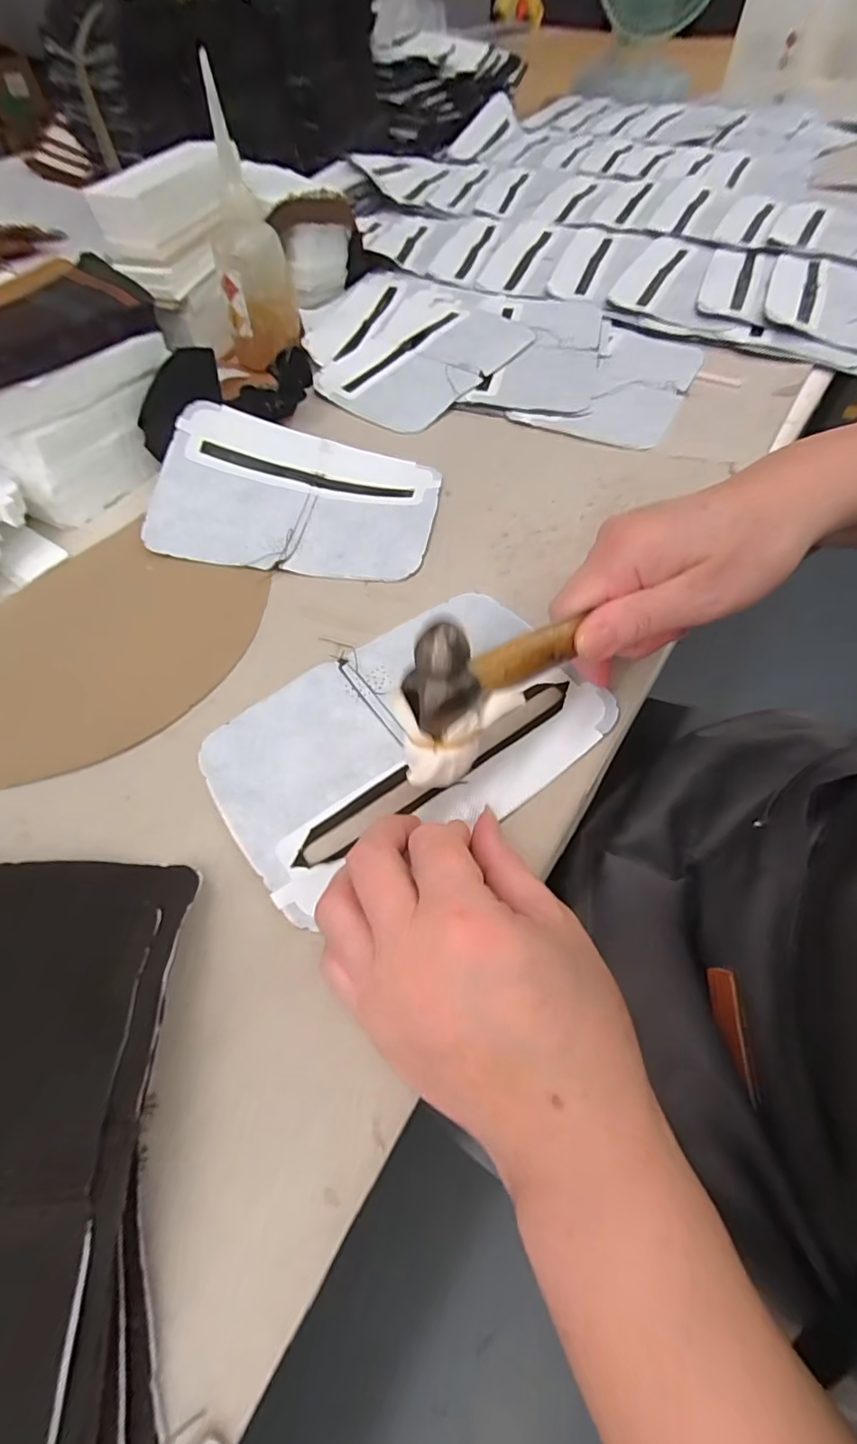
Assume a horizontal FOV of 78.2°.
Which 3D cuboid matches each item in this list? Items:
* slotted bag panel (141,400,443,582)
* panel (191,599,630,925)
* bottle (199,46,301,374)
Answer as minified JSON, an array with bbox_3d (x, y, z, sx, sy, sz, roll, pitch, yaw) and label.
[{"bbox_3d":[-0.091,-0.164,0.371,0.194,0.027,0.131,7,59,5],"label":"slotted bag panel"},{"bbox_3d":[-0.010,0.004,0.276,0.193,0.006,0.130,-34,60,-18],"label":"panel"},{"bbox_3d":[-0.148,-0.389,0.434,0.062,0.151,0.045,-13,60,-7],"label":"bottle"}]

